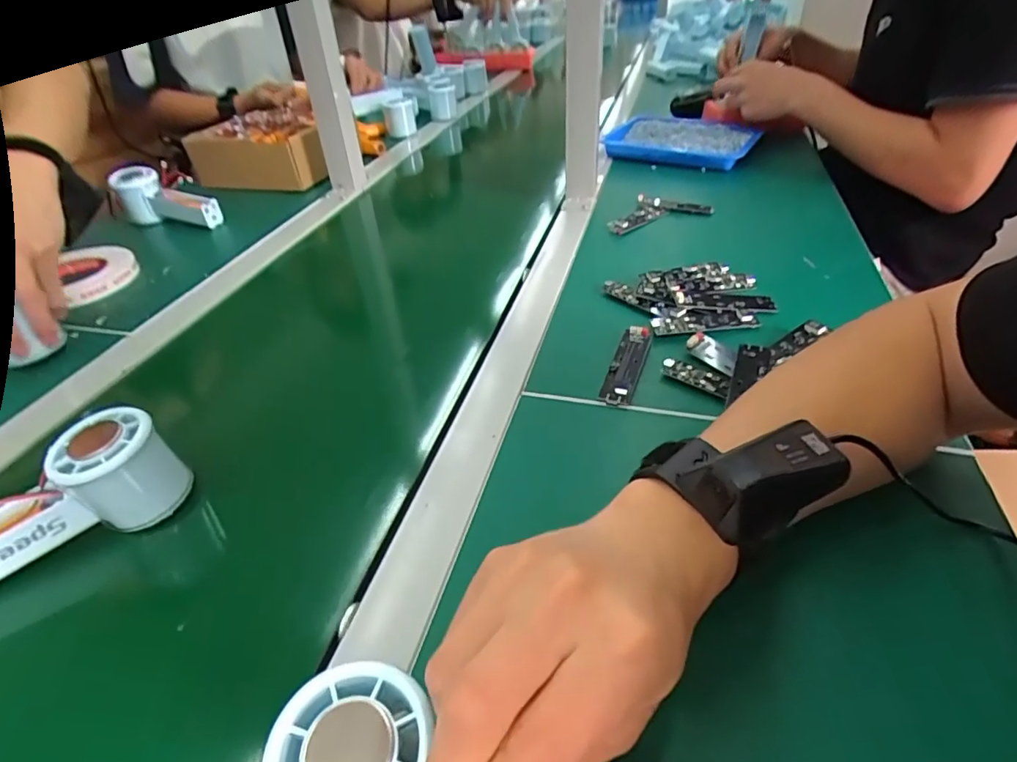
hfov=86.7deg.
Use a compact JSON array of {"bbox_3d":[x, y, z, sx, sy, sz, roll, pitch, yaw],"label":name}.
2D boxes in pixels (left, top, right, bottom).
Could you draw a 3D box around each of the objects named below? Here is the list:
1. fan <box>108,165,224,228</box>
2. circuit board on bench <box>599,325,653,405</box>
[{"bbox_3d":[-0.457,-0.242,0.714,0.157,0.063,0.046,11,41,18],"label":"fan"},{"bbox_3d":[0.094,-0.014,0.428,0.023,0.013,0.091,12,41,19],"label":"circuit board on bench"}]

